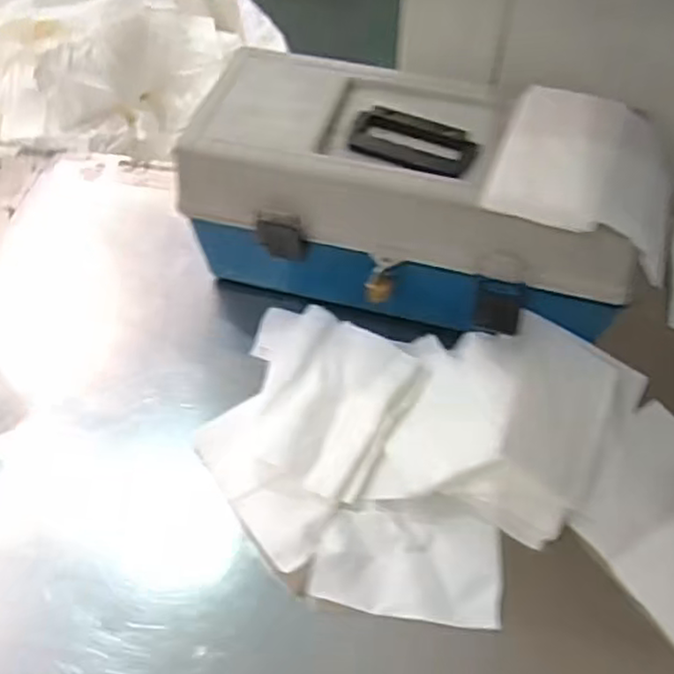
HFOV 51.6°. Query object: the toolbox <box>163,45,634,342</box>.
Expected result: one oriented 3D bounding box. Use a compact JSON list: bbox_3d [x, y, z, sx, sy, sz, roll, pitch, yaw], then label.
[{"bbox_3d":[0.066,-0.135,0.655,0.385,0.145,0.200,15,62,13],"label":"toolbox"}]

